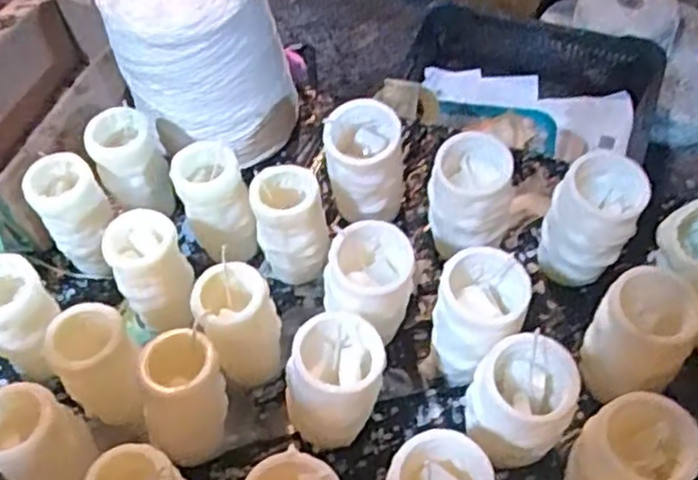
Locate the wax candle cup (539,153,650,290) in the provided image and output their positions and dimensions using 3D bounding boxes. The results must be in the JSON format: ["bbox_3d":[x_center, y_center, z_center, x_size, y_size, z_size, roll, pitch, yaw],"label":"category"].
[{"bbox_3d":[0.192,-0.014,0.572,0.062,0.108,0.064,-1,58,1],"label":"wax candle cup"}]

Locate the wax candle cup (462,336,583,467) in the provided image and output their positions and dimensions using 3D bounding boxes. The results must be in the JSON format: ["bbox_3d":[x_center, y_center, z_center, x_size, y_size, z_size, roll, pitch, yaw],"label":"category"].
[{"bbox_3d":[0.113,0.111,0.480,0.062,0.097,0.057,-1,58,1],"label":"wax candle cup"}]

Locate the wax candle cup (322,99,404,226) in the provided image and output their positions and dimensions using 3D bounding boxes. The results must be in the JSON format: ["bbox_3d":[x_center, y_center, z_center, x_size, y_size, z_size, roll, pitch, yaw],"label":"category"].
[{"bbox_3d":[0.012,-0.056,0.589,0.060,0.106,0.063,-1,58,1],"label":"wax candle cup"}]

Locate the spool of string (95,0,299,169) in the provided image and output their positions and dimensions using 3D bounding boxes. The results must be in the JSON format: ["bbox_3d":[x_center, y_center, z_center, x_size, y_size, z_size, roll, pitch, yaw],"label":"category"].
[{"bbox_3d":[-0.127,-0.157,0.610,0.119,0.168,0.117,-1,58,1],"label":"spool of string"}]

